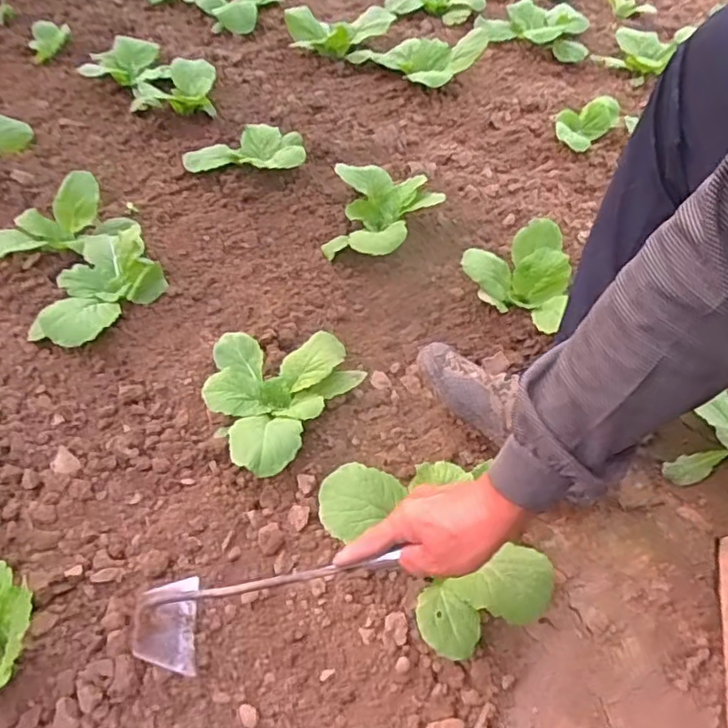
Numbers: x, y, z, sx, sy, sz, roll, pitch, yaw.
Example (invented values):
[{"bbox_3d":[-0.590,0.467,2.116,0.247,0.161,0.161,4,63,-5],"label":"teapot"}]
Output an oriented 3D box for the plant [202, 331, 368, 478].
[{"bbox_3d":[-0.127,0.031,0.753,0.187,0.063,0.224,24,54,17],"label":"plant"}]

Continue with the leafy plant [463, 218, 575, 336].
[{"bbox_3d":[0.227,-0.126,0.868,0.160,0.099,0.148,30,56,21],"label":"leafy plant"}]

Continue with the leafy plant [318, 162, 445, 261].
[{"bbox_3d":[0.033,-0.243,0.979,0.179,0.086,0.213,8,51,4],"label":"leafy plant"}]

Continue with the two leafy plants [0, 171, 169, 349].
[{"bbox_3d":[-0.423,-0.145,0.885,0.210,0.086,0.299,-27,57,-22],"label":"two leafy plants"}]

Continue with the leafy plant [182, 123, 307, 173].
[{"bbox_3d":[-0.220,-0.414,1.139,0.228,0.064,0.150,4,51,1],"label":"leafy plant"}]

